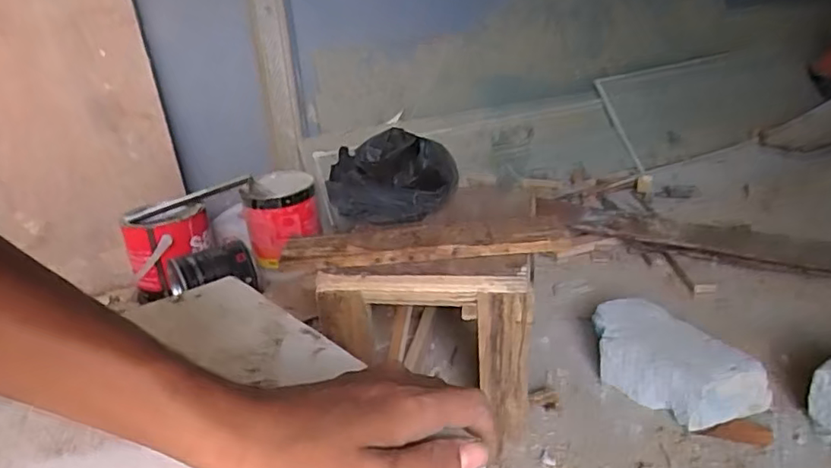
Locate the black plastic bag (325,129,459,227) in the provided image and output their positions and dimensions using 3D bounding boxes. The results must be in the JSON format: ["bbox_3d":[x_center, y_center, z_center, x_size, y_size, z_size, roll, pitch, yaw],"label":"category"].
[{"bbox_3d":[-0.034,-0.089,0.829,0.175,0.071,0.211,-4,21,2],"label":"black plastic bag"}]

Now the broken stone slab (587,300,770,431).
[{"bbox_3d":[0.320,0.162,0.742,0.117,0.077,0.194,-15,23,-26],"label":"broken stone slab"}]

